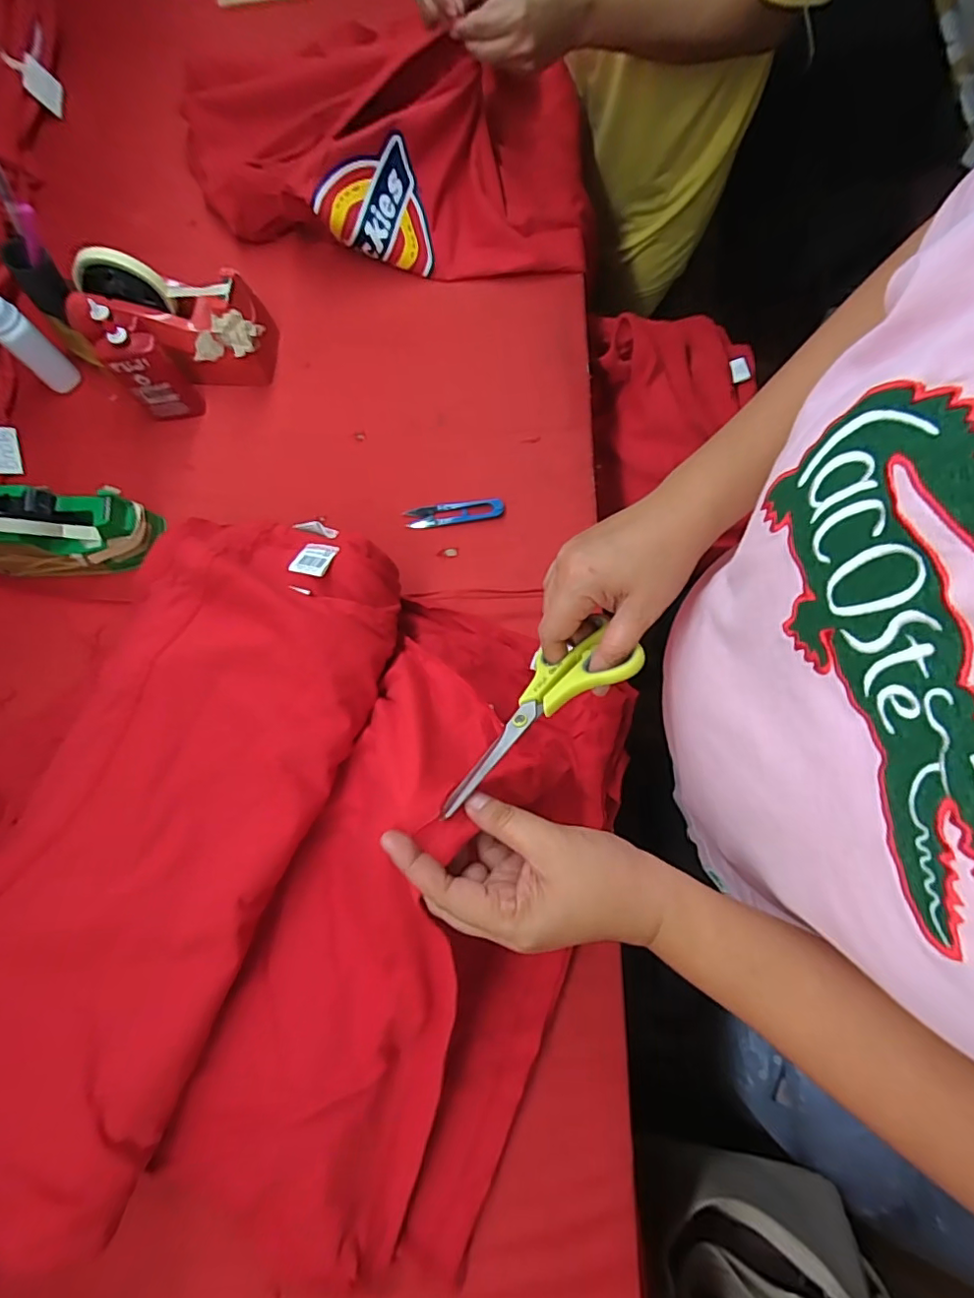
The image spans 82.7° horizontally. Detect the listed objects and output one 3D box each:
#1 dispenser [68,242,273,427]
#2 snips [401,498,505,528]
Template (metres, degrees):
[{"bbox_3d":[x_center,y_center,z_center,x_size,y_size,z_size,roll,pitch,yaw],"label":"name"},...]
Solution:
[{"bbox_3d":[-0.325,-0.323,0.579,0.182,0.111,0.097,-11,78,-3],"label":"dispenser"},{"bbox_3d":[-0.034,-0.146,0.590,0.104,0.007,0.024,-7,77,-3],"label":"snips"}]

